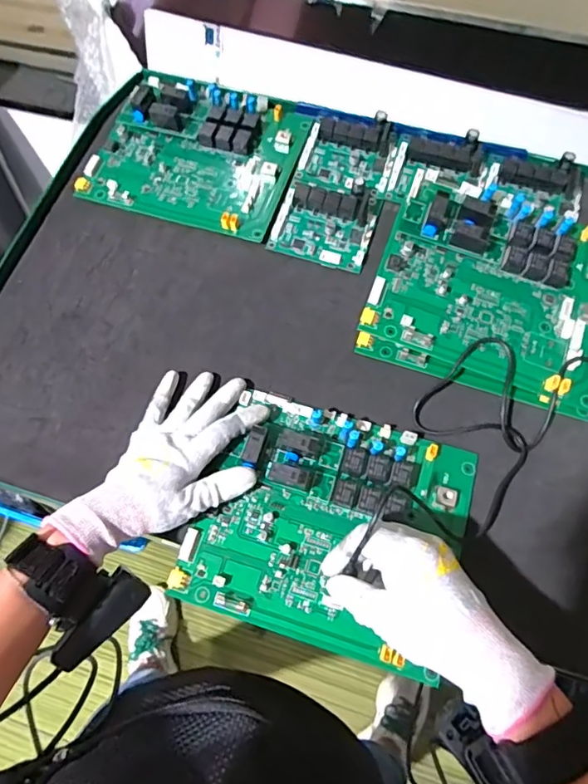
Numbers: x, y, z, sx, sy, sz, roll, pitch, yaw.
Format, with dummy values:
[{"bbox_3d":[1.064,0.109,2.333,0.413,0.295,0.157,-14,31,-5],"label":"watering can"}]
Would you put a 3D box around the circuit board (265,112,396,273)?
[{"bbox_3d":[0.042,-0.206,0.507,0.093,0.024,0.168,15,70,9],"label":"circuit board"}]

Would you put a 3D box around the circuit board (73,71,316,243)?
[{"bbox_3d":[-0.100,-0.252,0.520,0.199,0.031,0.174,17,70,9],"label":"circuit board"}]

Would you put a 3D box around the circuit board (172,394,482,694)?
[{"bbox_3d":[0.028,0.096,0.383,0.196,0.032,0.173,16,70,9],"label":"circuit board"}]

